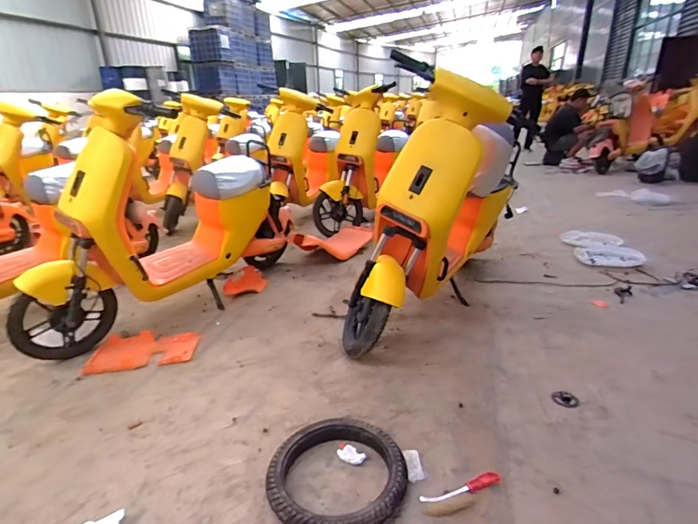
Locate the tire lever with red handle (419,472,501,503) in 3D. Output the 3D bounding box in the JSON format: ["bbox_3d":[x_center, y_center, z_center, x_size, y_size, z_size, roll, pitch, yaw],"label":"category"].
[{"bbox_3d":[0.289,0.581,1.052,0.218,0.019,0.036,-7,22,-18],"label":"tire lever with red handle"}]

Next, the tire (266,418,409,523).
[{"bbox_3d":[-0.031,0.558,1.069,0.345,0.072,0.329,1,21,0],"label":"tire"}]

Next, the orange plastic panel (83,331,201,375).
[{"bbox_3d":[-0.840,0.356,1.702,0.401,0.021,0.245,-3,21,-8],"label":"orange plastic panel"}]

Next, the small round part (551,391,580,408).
[{"bbox_3d":[0.723,0.459,1.374,0.077,0.008,0.076,1,21,0],"label":"small round part"}]

